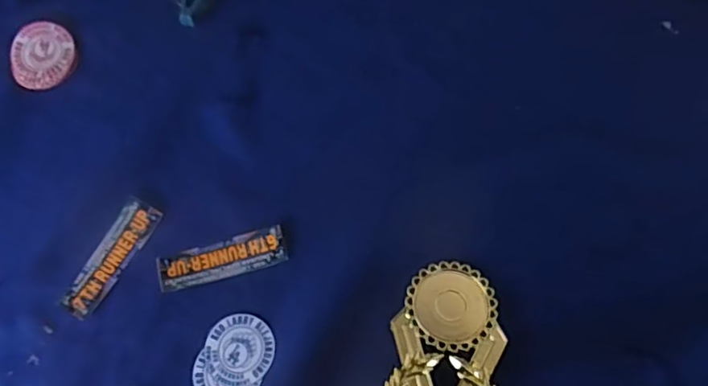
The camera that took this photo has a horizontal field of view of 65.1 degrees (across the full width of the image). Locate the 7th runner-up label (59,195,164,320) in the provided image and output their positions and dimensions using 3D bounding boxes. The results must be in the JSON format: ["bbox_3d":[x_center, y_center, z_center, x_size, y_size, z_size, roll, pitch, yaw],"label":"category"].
[{"bbox_3d":[-0.167,0.045,0.382,0.027,0.005,0.086,29,77,4],"label":"7th runner-up label"}]

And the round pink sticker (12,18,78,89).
[{"bbox_3d":[-0.237,-0.106,0.423,0.045,0.007,0.056,-4,73,-1],"label":"round pink sticker"}]

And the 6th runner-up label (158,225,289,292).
[{"bbox_3d":[-0.089,0.046,0.380,0.085,0.006,0.025,-15,81,-5],"label":"6th runner-up label"}]

